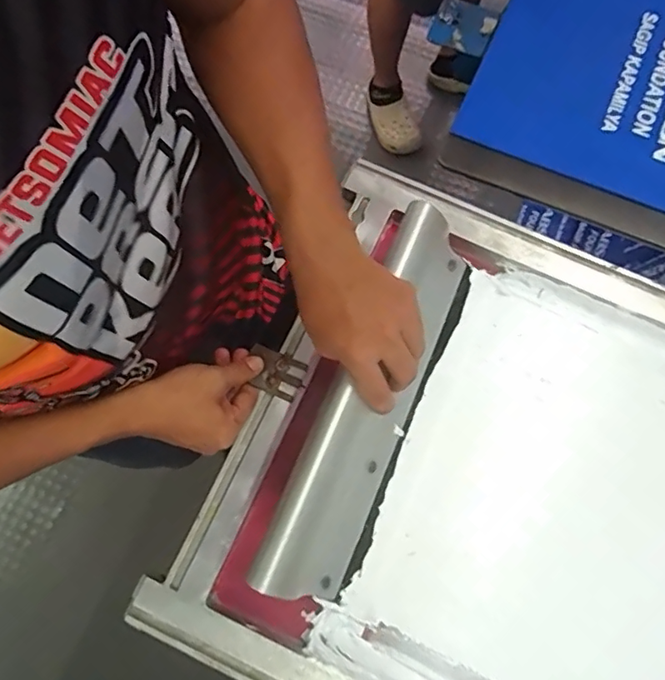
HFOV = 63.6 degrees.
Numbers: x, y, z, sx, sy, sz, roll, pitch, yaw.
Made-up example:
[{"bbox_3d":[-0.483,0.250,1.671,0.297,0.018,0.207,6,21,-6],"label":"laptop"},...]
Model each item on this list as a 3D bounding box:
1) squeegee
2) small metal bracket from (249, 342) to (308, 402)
[{"bbox_3d":[0.033,0.051,0.462,0.035,0.136,0.331,11,66,41],"label":"squeegee"},{"bbox_3d":[-0.054,0.030,0.500,0.053,0.008,0.040,21,76,4],"label":"small metal bracket"}]

